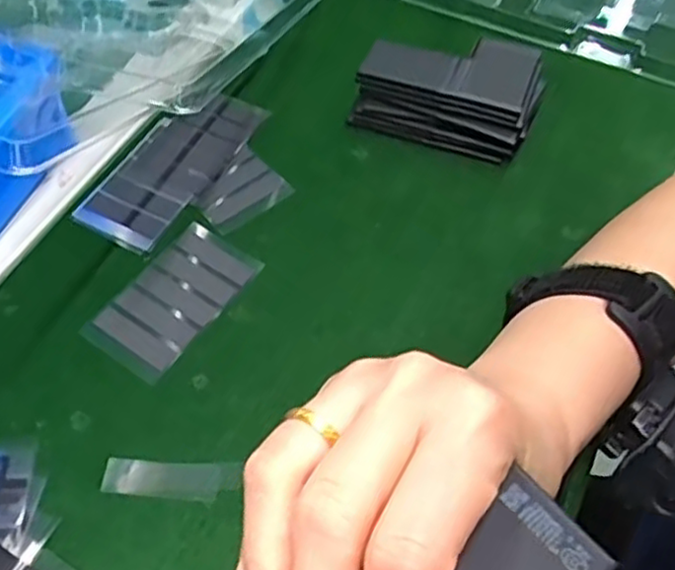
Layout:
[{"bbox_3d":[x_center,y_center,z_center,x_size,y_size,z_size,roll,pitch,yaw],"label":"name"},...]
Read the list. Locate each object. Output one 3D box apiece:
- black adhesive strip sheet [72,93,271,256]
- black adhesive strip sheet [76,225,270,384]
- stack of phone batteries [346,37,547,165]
[{"bbox_3d":[-0.093,-0.072,0.417,0.052,0.006,0.124,27,61,15],"label":"black adhesive strip sheet"},{"bbox_3d":[-0.083,0.006,0.369,0.050,0.004,0.086,31,61,19],"label":"black adhesive strip sheet"},{"bbox_3d":[0.069,-0.119,0.430,0.102,0.037,0.076,18,58,12],"label":"stack of phone batteries"}]

